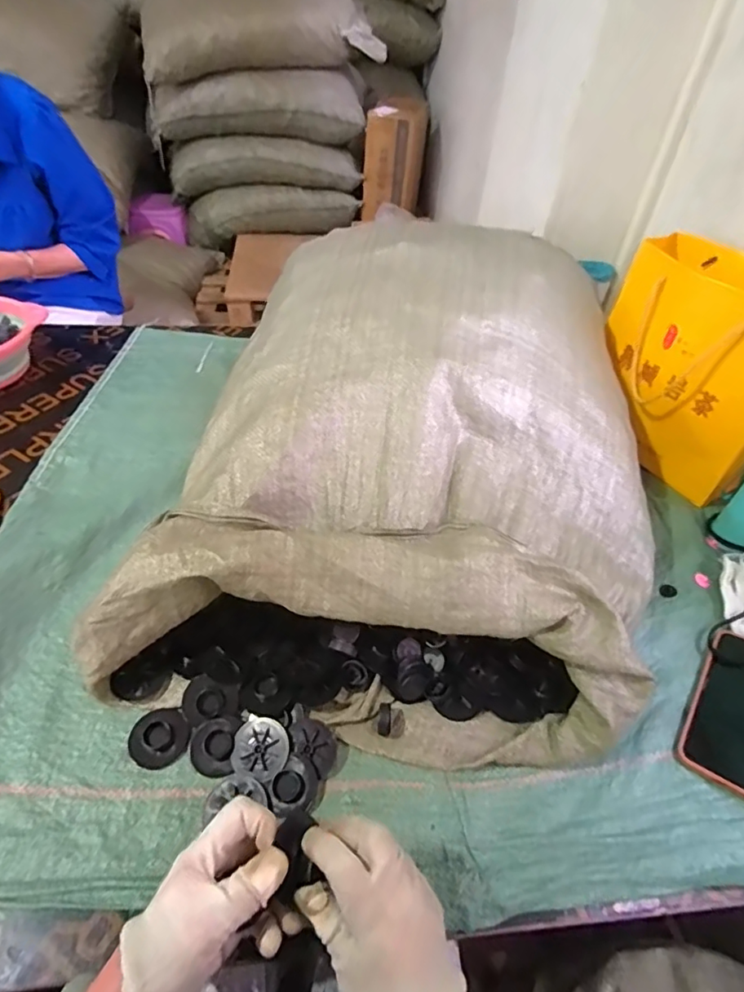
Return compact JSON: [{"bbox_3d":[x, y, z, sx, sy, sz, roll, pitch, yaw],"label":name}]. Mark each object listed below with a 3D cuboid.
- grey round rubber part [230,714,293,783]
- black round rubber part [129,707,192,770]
[{"bbox_3d":[-0.098,0.224,0.468,0.051,0.010,0.047,1,47,-1],"label":"grey round rubber part"},{"bbox_3d":[-0.192,0.217,0.474,0.051,0.012,0.049,1,47,-1],"label":"black round rubber part"}]

